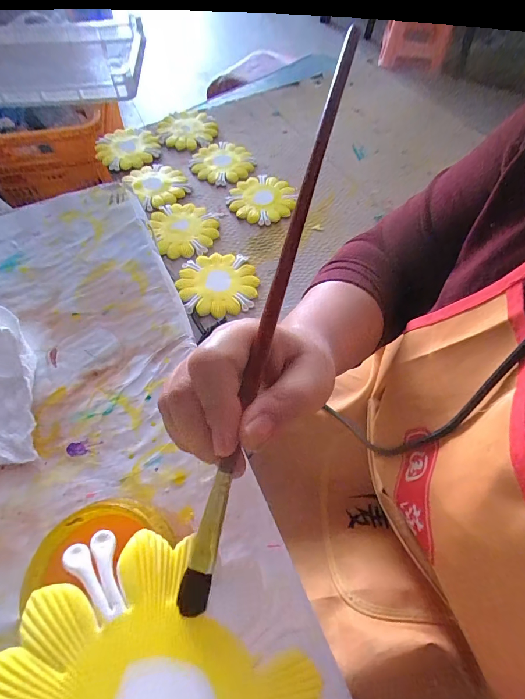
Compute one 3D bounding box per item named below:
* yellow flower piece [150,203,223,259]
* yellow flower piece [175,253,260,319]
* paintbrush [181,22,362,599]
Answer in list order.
[{"bbox_3d":[-0.135,-0.208,0.624,0.125,0.015,0.124,-5,62,-4],"label":"yellow flower piece"},{"bbox_3d":[-0.070,-0.105,0.557,0.121,0.012,0.123,0,62,-1],"label":"yellow flower piece"},{"bbox_3d":[0.008,-0.026,0.167,0.011,0.007,0.281,15,82,7],"label":"paintbrush"}]

